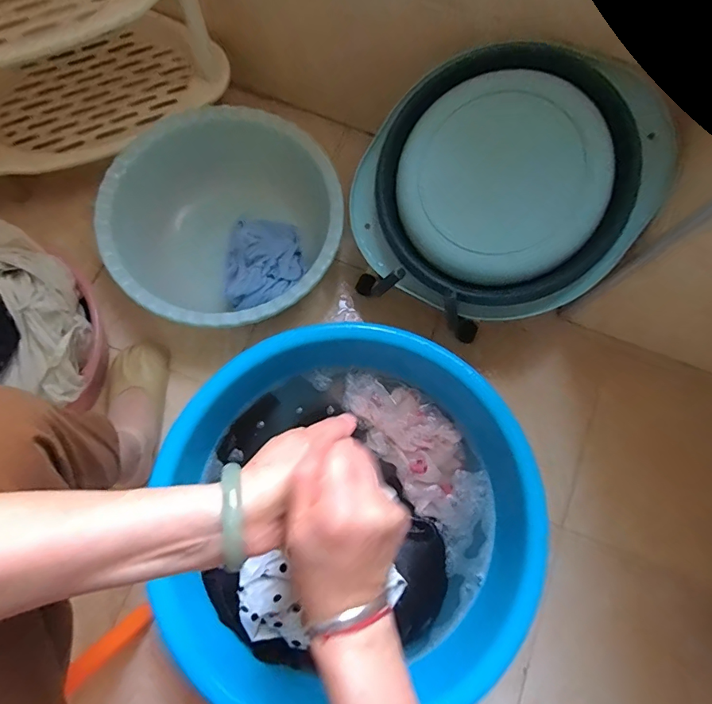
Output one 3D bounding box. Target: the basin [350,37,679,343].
[{"bbox_3d":[0.197,-0.222,0.623,0.423,0.079,0.341,-21,89,18],"label":"basin"}]

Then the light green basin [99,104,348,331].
[{"bbox_3d":[-0.216,-0.212,0.771,0.367,0.125,0.371,0,75,-1],"label":"light green basin"}]

